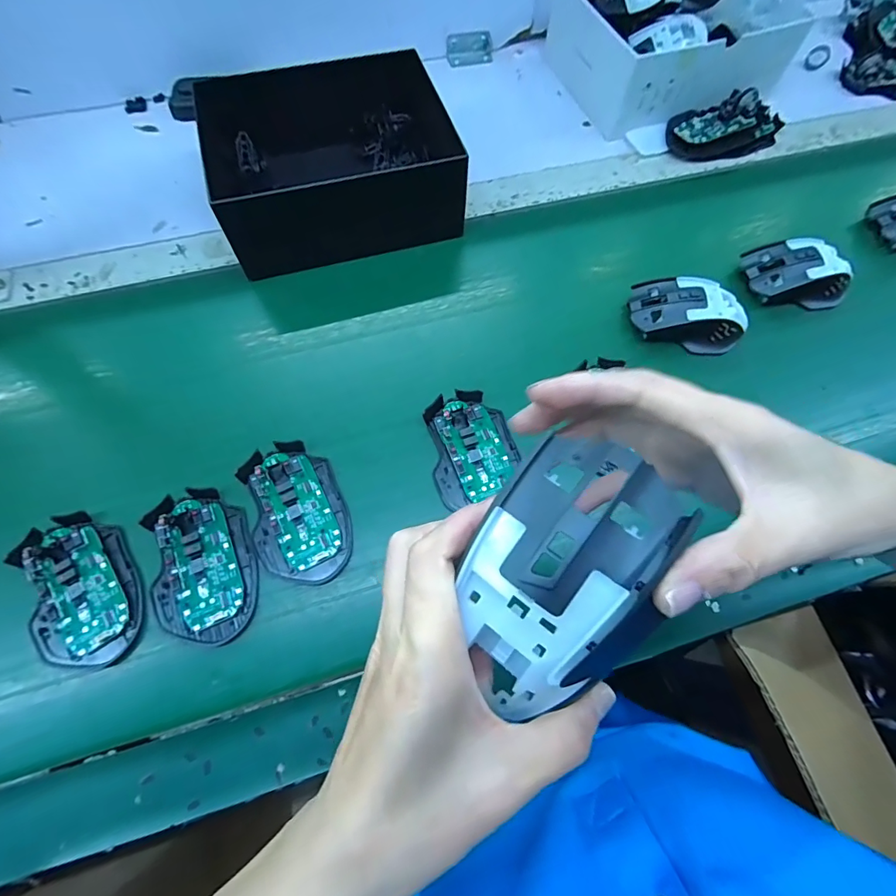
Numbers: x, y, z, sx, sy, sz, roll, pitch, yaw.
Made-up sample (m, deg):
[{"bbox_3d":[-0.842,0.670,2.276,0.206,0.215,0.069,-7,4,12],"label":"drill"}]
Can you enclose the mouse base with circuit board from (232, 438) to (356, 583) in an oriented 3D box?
[{"bbox_3d":[-0.120,0.050,0.357,0.072,0.015,0.115,-23,71,-12],"label":"mouse base with circuit board"}]

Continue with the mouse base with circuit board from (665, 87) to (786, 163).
[{"bbox_3d":[0.337,-0.386,0.532,0.151,0.039,0.074,-15,70,-9],"label":"mouse base with circuit board"}]

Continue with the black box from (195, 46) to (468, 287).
[{"bbox_3d":[-0.118,-0.305,0.465,0.248,0.082,0.204,-17,70,-9],"label":"black box"}]

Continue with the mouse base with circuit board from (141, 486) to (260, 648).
[{"bbox_3d":[-0.186,0.087,0.339,0.071,0.018,0.113,-16,70,-9],"label":"mouse base with circuit board"}]

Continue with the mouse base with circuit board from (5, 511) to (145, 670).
[{"bbox_3d":[-0.268,0.102,0.330,0.071,0.021,0.112,-22,71,-11],"label":"mouse base with circuit board"}]

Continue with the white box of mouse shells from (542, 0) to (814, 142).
[{"bbox_3d":[0.277,-0.513,0.546,0.248,0.104,0.202,-20,71,-10],"label":"white box of mouse shells"}]

